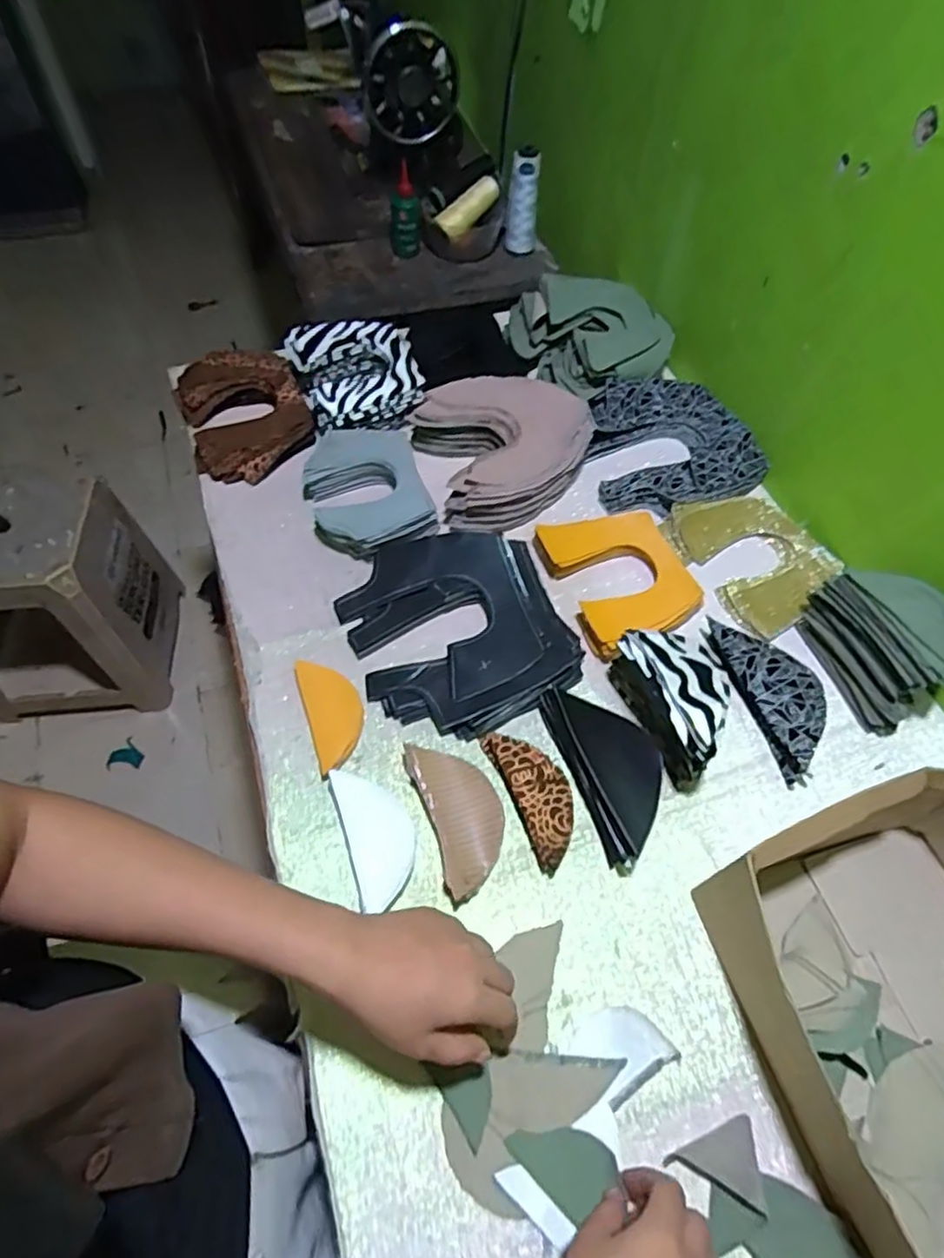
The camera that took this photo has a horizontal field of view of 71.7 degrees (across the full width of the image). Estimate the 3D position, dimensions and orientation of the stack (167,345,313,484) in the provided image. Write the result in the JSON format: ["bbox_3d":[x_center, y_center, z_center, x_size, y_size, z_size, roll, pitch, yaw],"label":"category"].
[{"bbox_3d":[-0.266,-0.254,0.762,0.133,0.045,0.179,-20,60,-13],"label":"stack"}]

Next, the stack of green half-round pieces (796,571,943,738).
[{"bbox_3d":[0.372,0.007,0.584,0.072,0.087,0.135,-15,59,-10],"label":"stack of green half-round pieces"}]

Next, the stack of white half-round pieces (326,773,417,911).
[{"bbox_3d":[-0.075,0.163,0.522,0.053,0.015,0.105,-16,59,-11],"label":"stack of white half-round pieces"}]

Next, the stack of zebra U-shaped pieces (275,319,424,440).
[{"bbox_3d":[-0.135,-0.295,0.780,0.146,0.063,0.152,-15,59,-10],"label":"stack of zebra U-shaped pieces"}]

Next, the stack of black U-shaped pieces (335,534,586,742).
[{"bbox_3d":[-0.015,-0.004,0.614,0.189,0.035,0.204,-17,60,-11],"label":"stack of black U-shaped pieces"}]

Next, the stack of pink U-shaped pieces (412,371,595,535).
[{"bbox_3d":[0.038,-0.206,0.729,0.184,0.059,0.179,-19,60,-13],"label":"stack of pink U-shaped pieces"}]

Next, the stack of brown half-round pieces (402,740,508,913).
[{"bbox_3d":[-0.008,0.149,0.526,0.059,0.027,0.120,-17,60,-11],"label":"stack of brown half-round pieces"}]

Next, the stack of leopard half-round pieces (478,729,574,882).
[{"bbox_3d":[0.053,0.135,0.543,0.047,0.021,0.121,-21,60,-13],"label":"stack of leopard half-round pieces"}]

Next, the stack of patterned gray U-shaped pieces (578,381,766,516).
[{"bbox_3d":[0.222,-0.213,0.752,0.182,0.042,0.179,-15,59,-10],"label":"stack of patterned gray U-shaped pieces"}]

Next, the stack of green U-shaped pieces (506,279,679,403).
[{"bbox_3d":[0.158,-0.372,0.815,0.179,0.061,0.169,-20,60,-13],"label":"stack of green U-shaped pieces"}]

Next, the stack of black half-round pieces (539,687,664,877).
[{"bbox_3d":[0.118,0.113,0.543,0.071,0.048,0.155,-17,60,-11],"label":"stack of black half-round pieces"}]

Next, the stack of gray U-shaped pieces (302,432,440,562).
[{"bbox_3d":[-0.112,-0.146,0.701,0.122,0.037,0.155,-15,59,-10],"label":"stack of gray U-shaped pieces"}]

